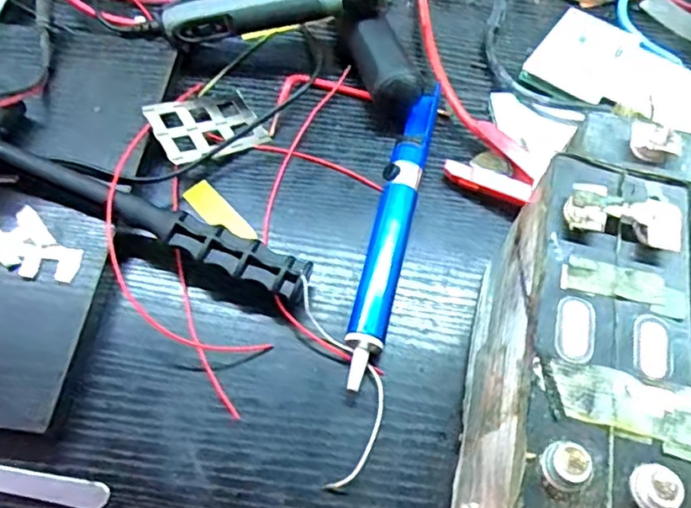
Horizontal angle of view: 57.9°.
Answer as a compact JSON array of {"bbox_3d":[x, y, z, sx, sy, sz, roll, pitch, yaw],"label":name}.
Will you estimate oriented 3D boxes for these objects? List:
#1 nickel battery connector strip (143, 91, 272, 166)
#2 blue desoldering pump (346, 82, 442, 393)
[{"bbox_3d":[-0.082,-0.077,0.367,0.063,0.011,0.045,-22,67,-35],"label":"nickel battery connector strip"},{"bbox_3d":[0.027,-0.017,0.339,0.019,0.020,0.182,12,65,9],"label":"blue desoldering pump"}]

